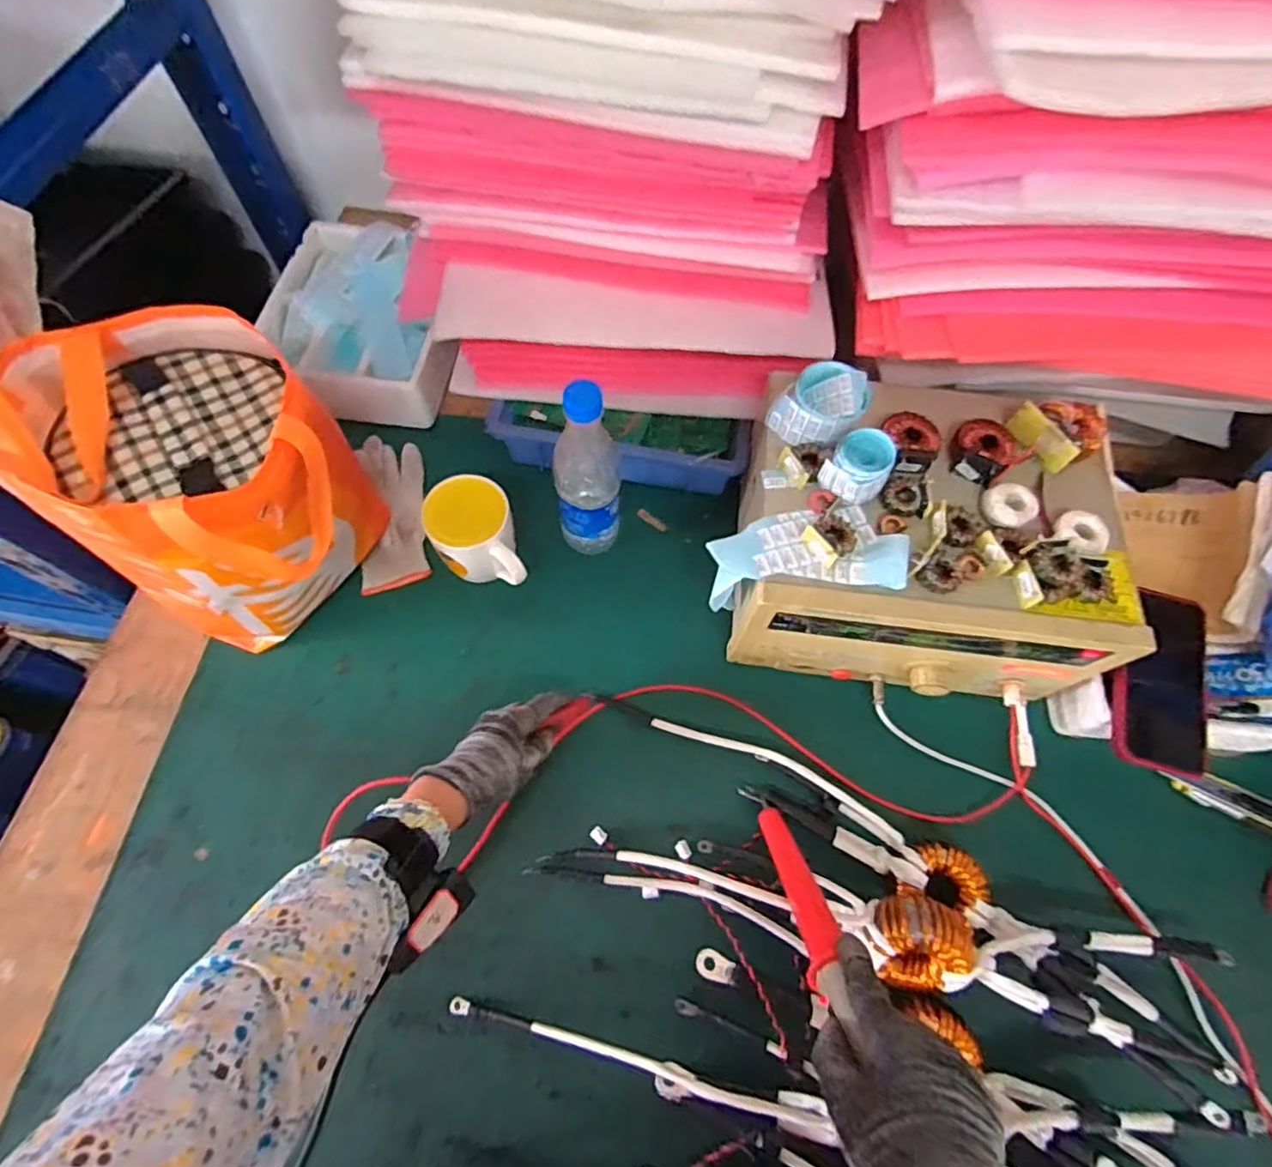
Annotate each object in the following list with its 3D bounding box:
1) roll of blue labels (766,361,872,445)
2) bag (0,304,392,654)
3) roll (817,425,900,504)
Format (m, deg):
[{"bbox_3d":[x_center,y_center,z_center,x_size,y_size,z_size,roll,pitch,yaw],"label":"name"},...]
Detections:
[{"bbox_3d":[0.164,-0.157,0.552,0.068,0.037,0.077,38,69,13],"label":"roll of blue labels"},{"bbox_3d":[-0.384,-0.072,0.573,0.240,0.253,0.200,-17,68,-11],"label":"bag"},{"bbox_3d":[0.187,-0.097,0.519,0.048,0.048,0.049,1,65,-3],"label":"roll"}]

